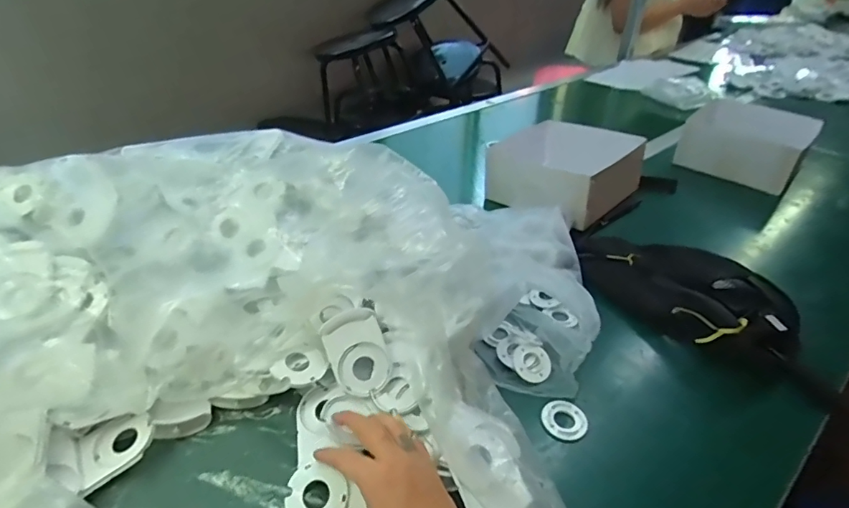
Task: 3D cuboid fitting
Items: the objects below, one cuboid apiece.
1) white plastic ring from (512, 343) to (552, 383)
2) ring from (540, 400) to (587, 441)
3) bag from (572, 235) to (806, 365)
[{"bbox_3d":[0.121,0.123,0.529,0.043,0.007,0.043,33,54,8],"label":"white plastic ring"},{"bbox_3d":[0.143,0.168,0.478,0.043,0.005,0.045,1,36,0],"label":"ring"},{"bbox_3d":[0.333,0.033,0.628,0.180,0.060,0.296,-20,40,-26],"label":"bag"}]

